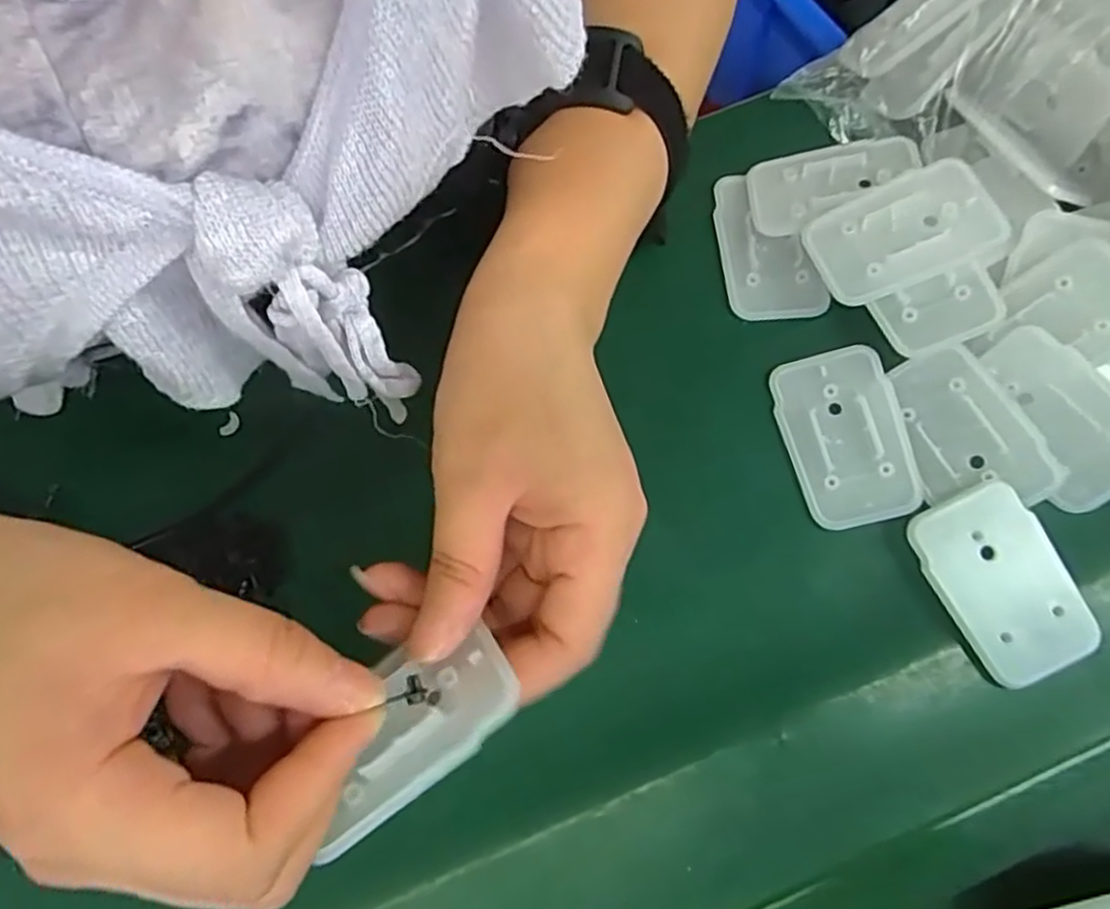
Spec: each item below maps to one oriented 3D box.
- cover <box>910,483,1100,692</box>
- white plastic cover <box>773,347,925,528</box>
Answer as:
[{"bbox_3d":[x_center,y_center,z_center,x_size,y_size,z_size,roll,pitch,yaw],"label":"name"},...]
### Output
[{"bbox_3d":[0.160,0.046,0.259,0.042,0.012,0.067,-22,76,-5],"label":"cover"},{"bbox_3d":[0.114,-0.007,0.282,0.043,0.010,0.069,-14,76,-3],"label":"white plastic cover"}]

